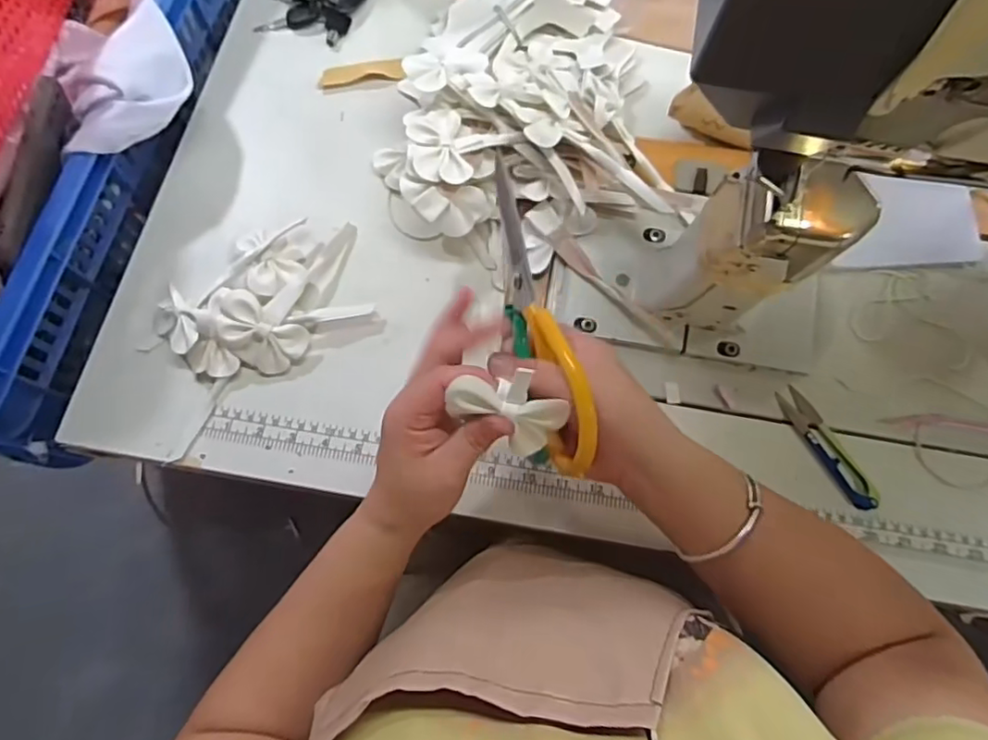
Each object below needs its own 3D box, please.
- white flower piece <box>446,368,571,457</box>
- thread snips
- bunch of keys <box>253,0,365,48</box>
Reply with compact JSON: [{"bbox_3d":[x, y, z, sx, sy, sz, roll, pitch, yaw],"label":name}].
[{"bbox_3d":[0.005,0.020,0.346,0.061,0.018,0.050,19,113,-15],"label":"white flower piece"},{"bbox_3d":[0.258,0.059,0.469,0.025,0.010,0.102,-29,75,-10],"label":"thread snips"},{"bbox_3d":[-0.177,-0.368,0.606,0.085,0.015,0.090,13,72,3],"label":"bunch of keys"}]

